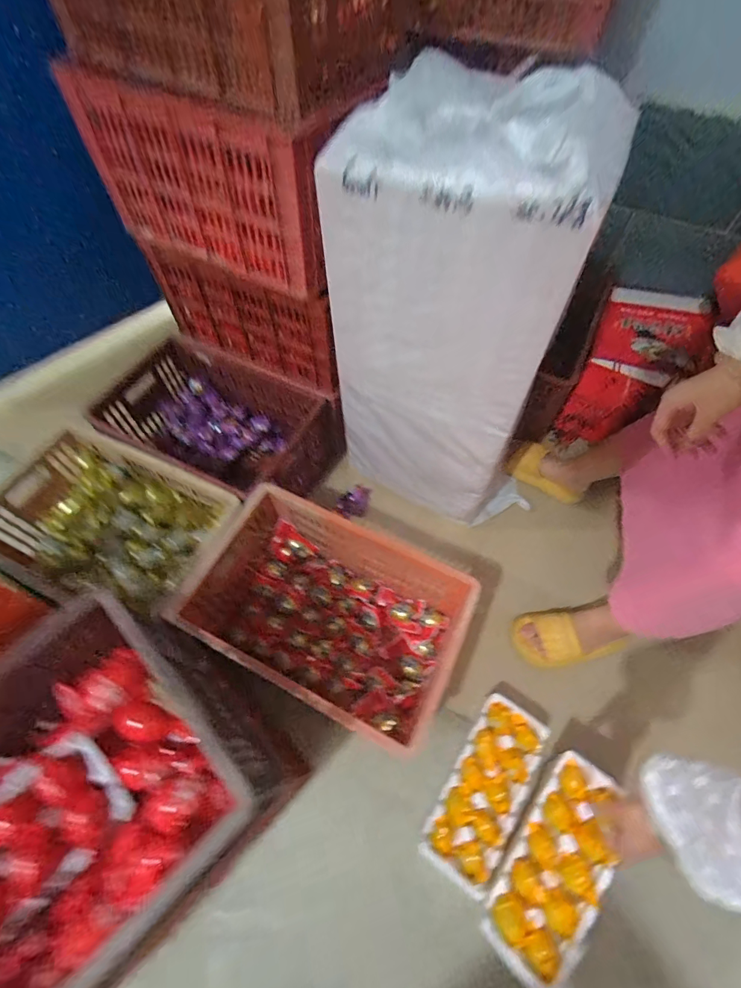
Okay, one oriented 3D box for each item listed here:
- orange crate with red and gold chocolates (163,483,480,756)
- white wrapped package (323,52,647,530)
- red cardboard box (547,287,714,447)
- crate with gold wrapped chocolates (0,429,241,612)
[{"bbox_3d":[-0.081,0.238,0.847,0.481,0.231,0.319,25,63,11],"label":"orange crate with red and gold chocolates"},{"bbox_3d":[0.147,-0.285,0.823,0.345,0.729,0.309,26,63,11],"label":"white wrapped package"},{"bbox_3d":[0.689,-0.330,1.127,0.244,0.258,0.413,25,63,11],"label":"red cardboard box"},{"bbox_3d":[-0.521,0.073,0.886,0.454,0.190,0.277,21,62,9],"label":"crate with gold wrapped chocolates"}]

